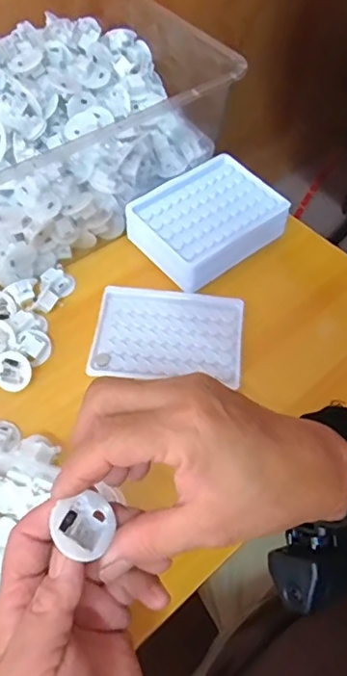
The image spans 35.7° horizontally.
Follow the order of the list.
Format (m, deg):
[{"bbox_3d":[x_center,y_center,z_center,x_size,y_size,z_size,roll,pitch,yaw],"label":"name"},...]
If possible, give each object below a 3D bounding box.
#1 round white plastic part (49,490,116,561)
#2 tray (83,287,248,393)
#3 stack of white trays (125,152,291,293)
[{"bbox_3d":[-0.043,0.093,0.262,0.028,0.013,0.028,24,45,-26],"label":"round white plastic part"},{"bbox_3d":[-0.004,-0.004,0.482,0.129,0.007,0.092,6,57,2],"label":"tray"},{"bbox_3d":[0.035,-0.115,0.527,0.129,0.036,0.106,-36,64,-22],"label":"stack of white trays"}]

